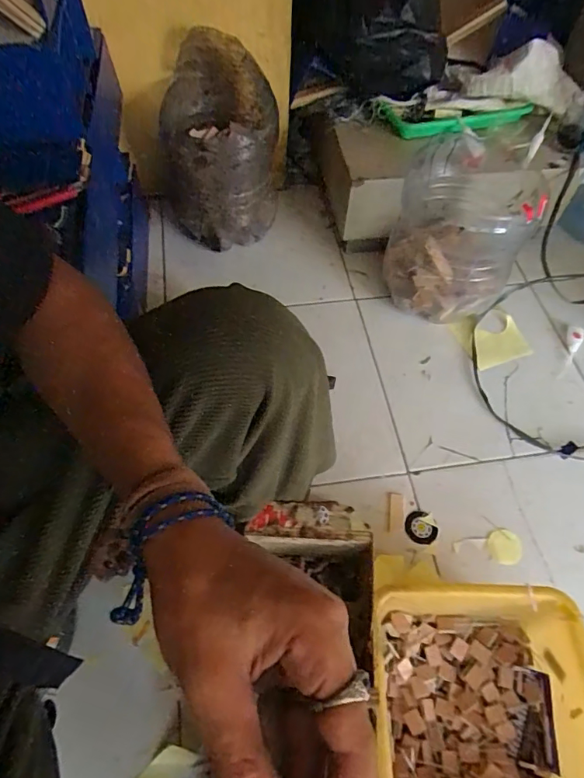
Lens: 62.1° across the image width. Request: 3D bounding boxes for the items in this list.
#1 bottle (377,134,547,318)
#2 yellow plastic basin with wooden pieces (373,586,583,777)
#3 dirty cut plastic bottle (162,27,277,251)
[{"bbox_3d":[0.334,-0.322,0.995,0.238,0.281,0.314,19,60,10],"label":"bottle"},{"bbox_3d":[0.236,0.403,0.612,0.265,0.123,0.272,1,59,-1],"label":"yellow plastic basin with wooden pieces"},{"bbox_3d":[-0.144,-0.475,0.980,0.221,0.314,0.266,-7,59,-6],"label":"dirty cut plastic bottle"}]

